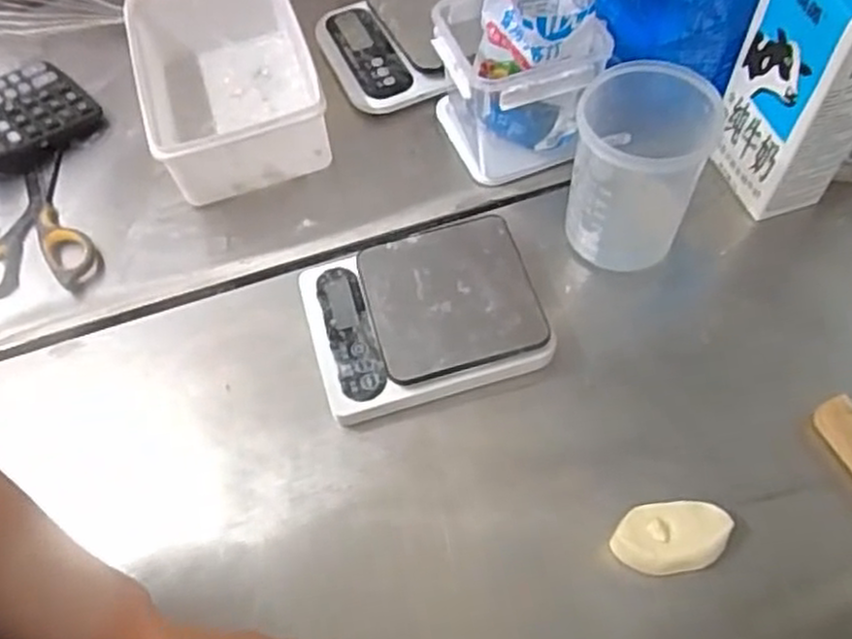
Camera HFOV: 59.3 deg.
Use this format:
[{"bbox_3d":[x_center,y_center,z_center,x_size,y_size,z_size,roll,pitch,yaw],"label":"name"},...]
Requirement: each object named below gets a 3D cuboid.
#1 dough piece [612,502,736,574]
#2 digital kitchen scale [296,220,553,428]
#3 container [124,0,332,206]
[{"bbox_3d":[0.159,0.145,0.493,0.074,0.030,0.041,-9,60,-2],"label":"dough piece"},{"bbox_3d":[-0.005,-0.007,0.581,0.171,0.041,0.143,-15,60,-5],"label":"digital kitchen scale"},{"bbox_3d":[-0.180,-0.217,0.685,0.143,0.082,0.215,-17,60,-6],"label":"container"}]

